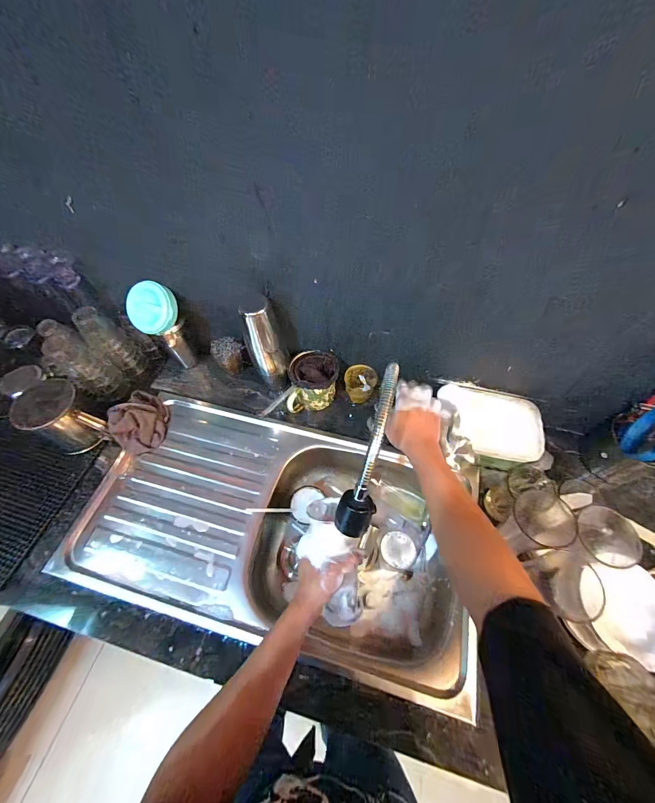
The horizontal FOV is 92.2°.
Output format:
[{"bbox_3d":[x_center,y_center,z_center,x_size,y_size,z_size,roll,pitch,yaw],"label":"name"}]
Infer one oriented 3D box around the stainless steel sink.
[{"bbox_3d":[-0.105,0.268,0.650,0.724,0.122,0.354,13,59,9],"label":"stainless steel sink"}]

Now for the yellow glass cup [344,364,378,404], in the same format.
[{"bbox_3d":[0.075,-0.038,0.721,0.072,0.062,0.061,9,59,6],"label":"yellow glass cup"}]

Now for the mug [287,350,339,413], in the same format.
[{"bbox_3d":[-0.031,-0.036,0.707,0.107,0.095,0.124,1,58,1],"label":"mug"}]

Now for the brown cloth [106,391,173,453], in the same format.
[{"bbox_3d":[-0.407,0.038,0.690,0.088,0.088,0.139,-1,58,0],"label":"brown cloth"}]

